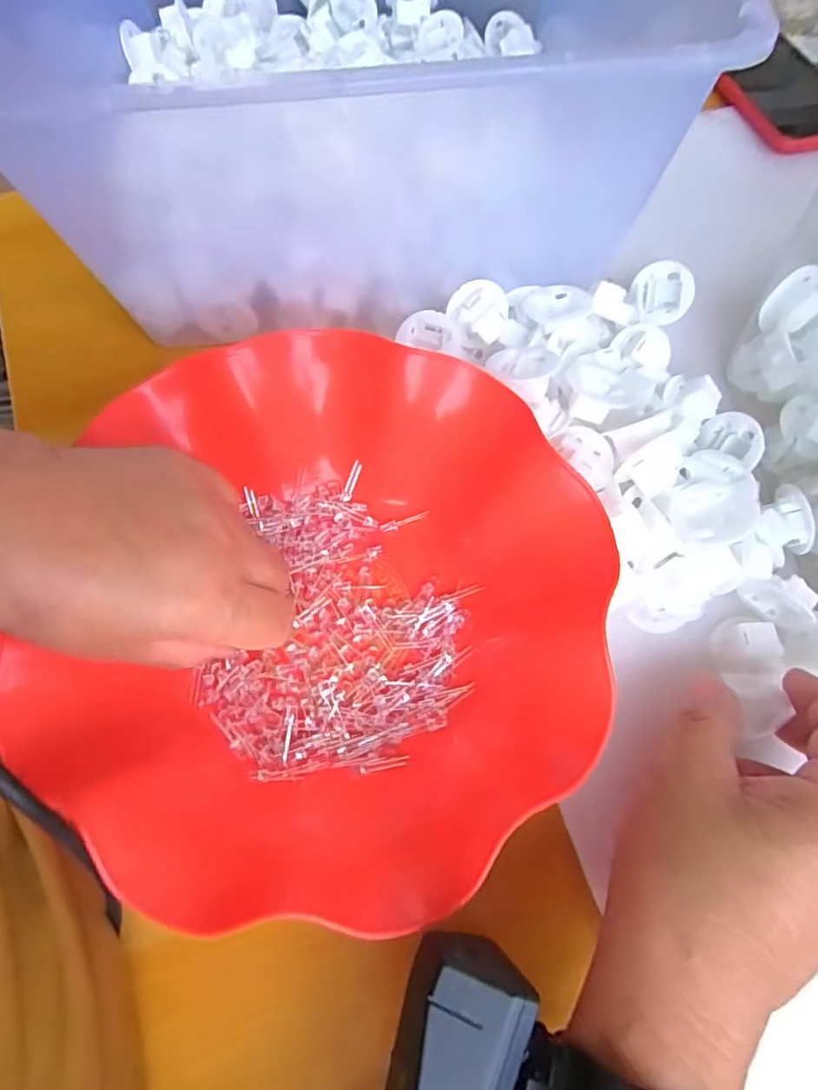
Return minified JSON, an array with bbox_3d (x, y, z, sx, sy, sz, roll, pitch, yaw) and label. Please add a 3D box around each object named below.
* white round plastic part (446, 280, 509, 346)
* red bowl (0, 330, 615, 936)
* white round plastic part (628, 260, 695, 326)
[{"bbox_3d":[0.037,-0.120,0.304,0.030,0.008,0.028,43,107,1],"label":"white round plastic part"},{"bbox_3d":[-0.035,0.017,0.253,0.221,0.064,0.223,0,69,0],"label":"red bowl"},{"bbox_3d":[0.144,-0.143,0.335,0.032,0.029,0.018,51,49,-21],"label":"white round plastic part"}]

